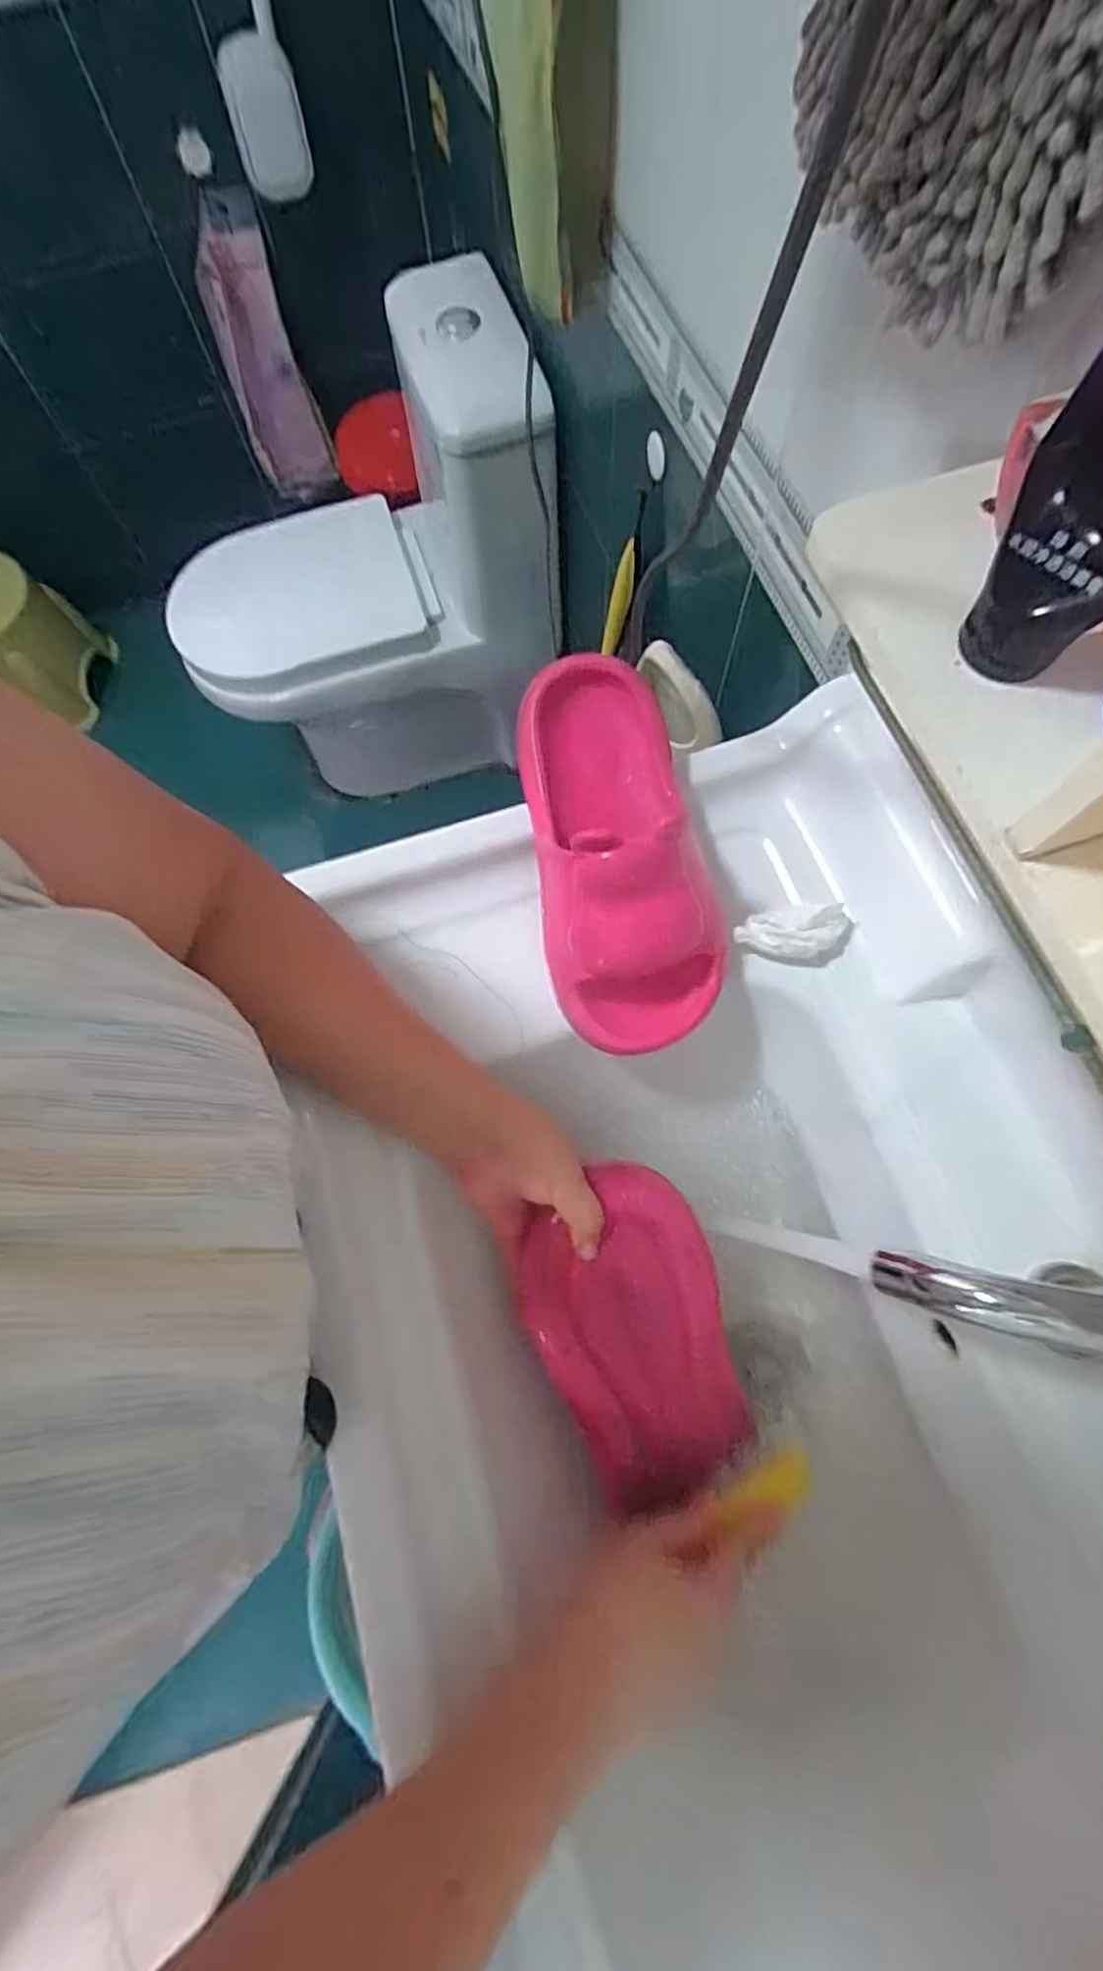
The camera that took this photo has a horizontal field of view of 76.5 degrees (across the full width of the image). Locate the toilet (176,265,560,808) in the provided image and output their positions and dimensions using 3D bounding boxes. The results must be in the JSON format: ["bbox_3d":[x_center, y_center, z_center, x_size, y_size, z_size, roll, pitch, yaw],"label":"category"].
[{"bbox_3d":[-0.315,-0.712,1.269,0.627,0.733,0.392,-8,71,-1],"label":"toilet"}]

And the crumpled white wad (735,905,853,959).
[{"bbox_3d":[0.158,-0.035,0.451,0.075,0.035,0.027,3,71,3],"label":"crumpled white wad"}]

